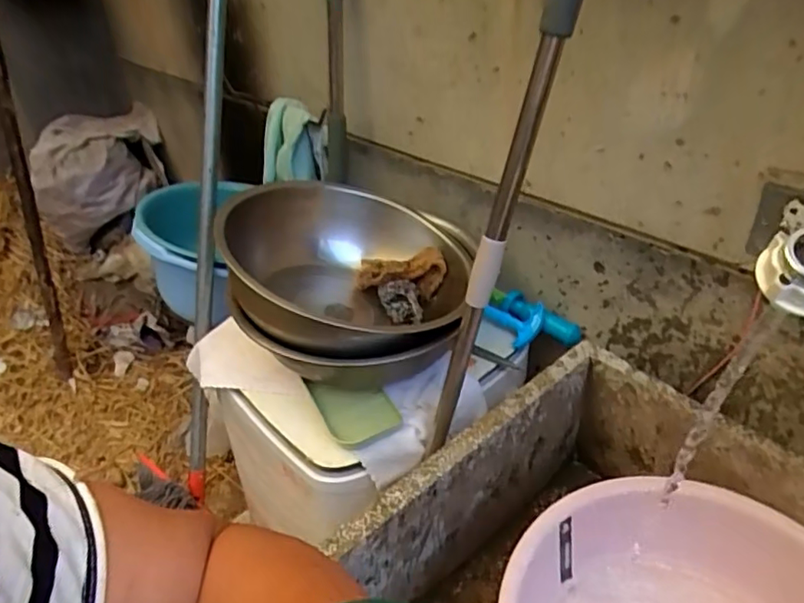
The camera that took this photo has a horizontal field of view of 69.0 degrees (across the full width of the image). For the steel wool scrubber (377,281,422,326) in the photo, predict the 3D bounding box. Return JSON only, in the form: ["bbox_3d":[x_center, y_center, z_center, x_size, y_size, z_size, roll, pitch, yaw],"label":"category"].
[{"bbox_3d":[-0.002,-0.001,0.867,0.060,0.045,0.059,-8,34,-6],"label":"steel wool scrubber"}]

